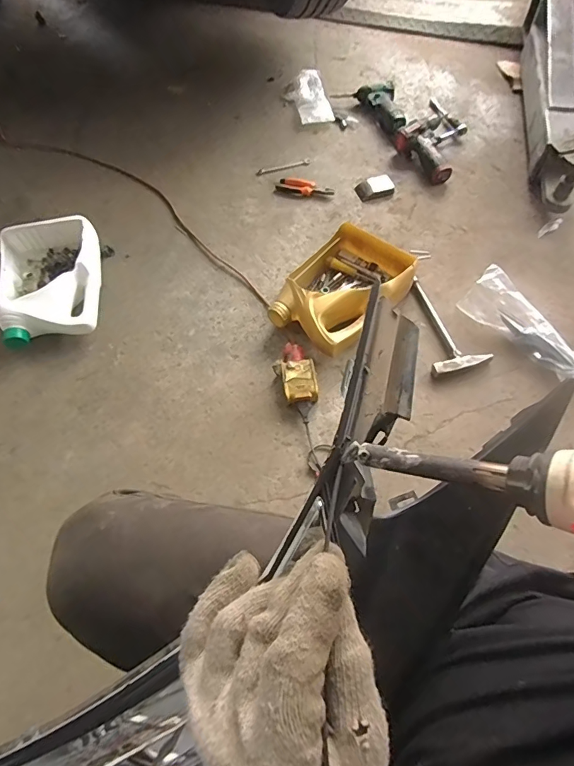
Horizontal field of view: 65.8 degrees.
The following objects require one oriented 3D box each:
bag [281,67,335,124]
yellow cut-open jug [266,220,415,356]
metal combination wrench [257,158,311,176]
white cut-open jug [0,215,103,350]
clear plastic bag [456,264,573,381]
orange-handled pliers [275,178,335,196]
[{"bbox_3d":[0.060,-0.886,1.371,0.126,0.025,0.254,-10,63,-4],"label":"bag"},{"bbox_3d":[0.124,-0.196,0.969,0.222,0.094,0.287,31,67,16],"label":"yellow cut-open jug"},{"bbox_3d":[-0.008,-0.606,1.238,0.159,0.007,0.025,-19,64,-9],"label":"metal combination wrench"},{"bbox_3d":[-0.540,-0.233,1.004,0.225,0.092,0.306,-10,63,-4],"label":"white cut-open jug"},{"bbox_3d":[0.496,-0.112,0.913,0.081,0.086,0.286,-35,67,-16],"label":"clear plastic bag"},{"bbox_3d":[0.046,-0.523,1.183,0.157,0.021,0.052,17,64,10],"label":"orange-handled pliers"}]

